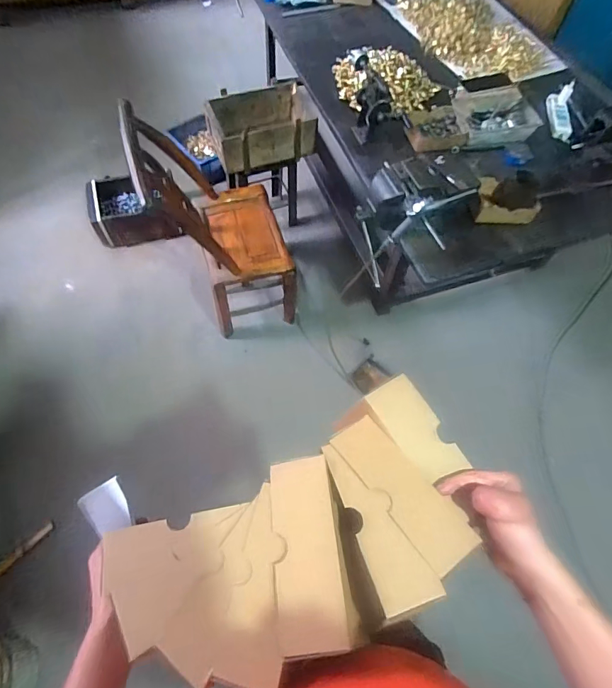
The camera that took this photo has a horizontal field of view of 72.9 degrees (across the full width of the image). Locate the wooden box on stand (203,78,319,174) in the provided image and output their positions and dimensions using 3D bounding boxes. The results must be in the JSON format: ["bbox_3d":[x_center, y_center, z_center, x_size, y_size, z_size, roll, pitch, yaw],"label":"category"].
[{"bbox_3d":[-0.149,-0.802,1.535,0.396,0.164,0.268,-19,64,-12],"label":"wooden box on stand"}]

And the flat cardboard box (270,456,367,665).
[{"bbox_3d":[0.002,0.185,0.378,0.063,0.015,0.158,-6,59,-6],"label":"flat cardboard box"}]

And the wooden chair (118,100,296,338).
[{"bbox_3d":[-0.281,-0.378,1.406,0.403,0.731,0.417,-17,64,-12],"label":"wooden chair"}]

